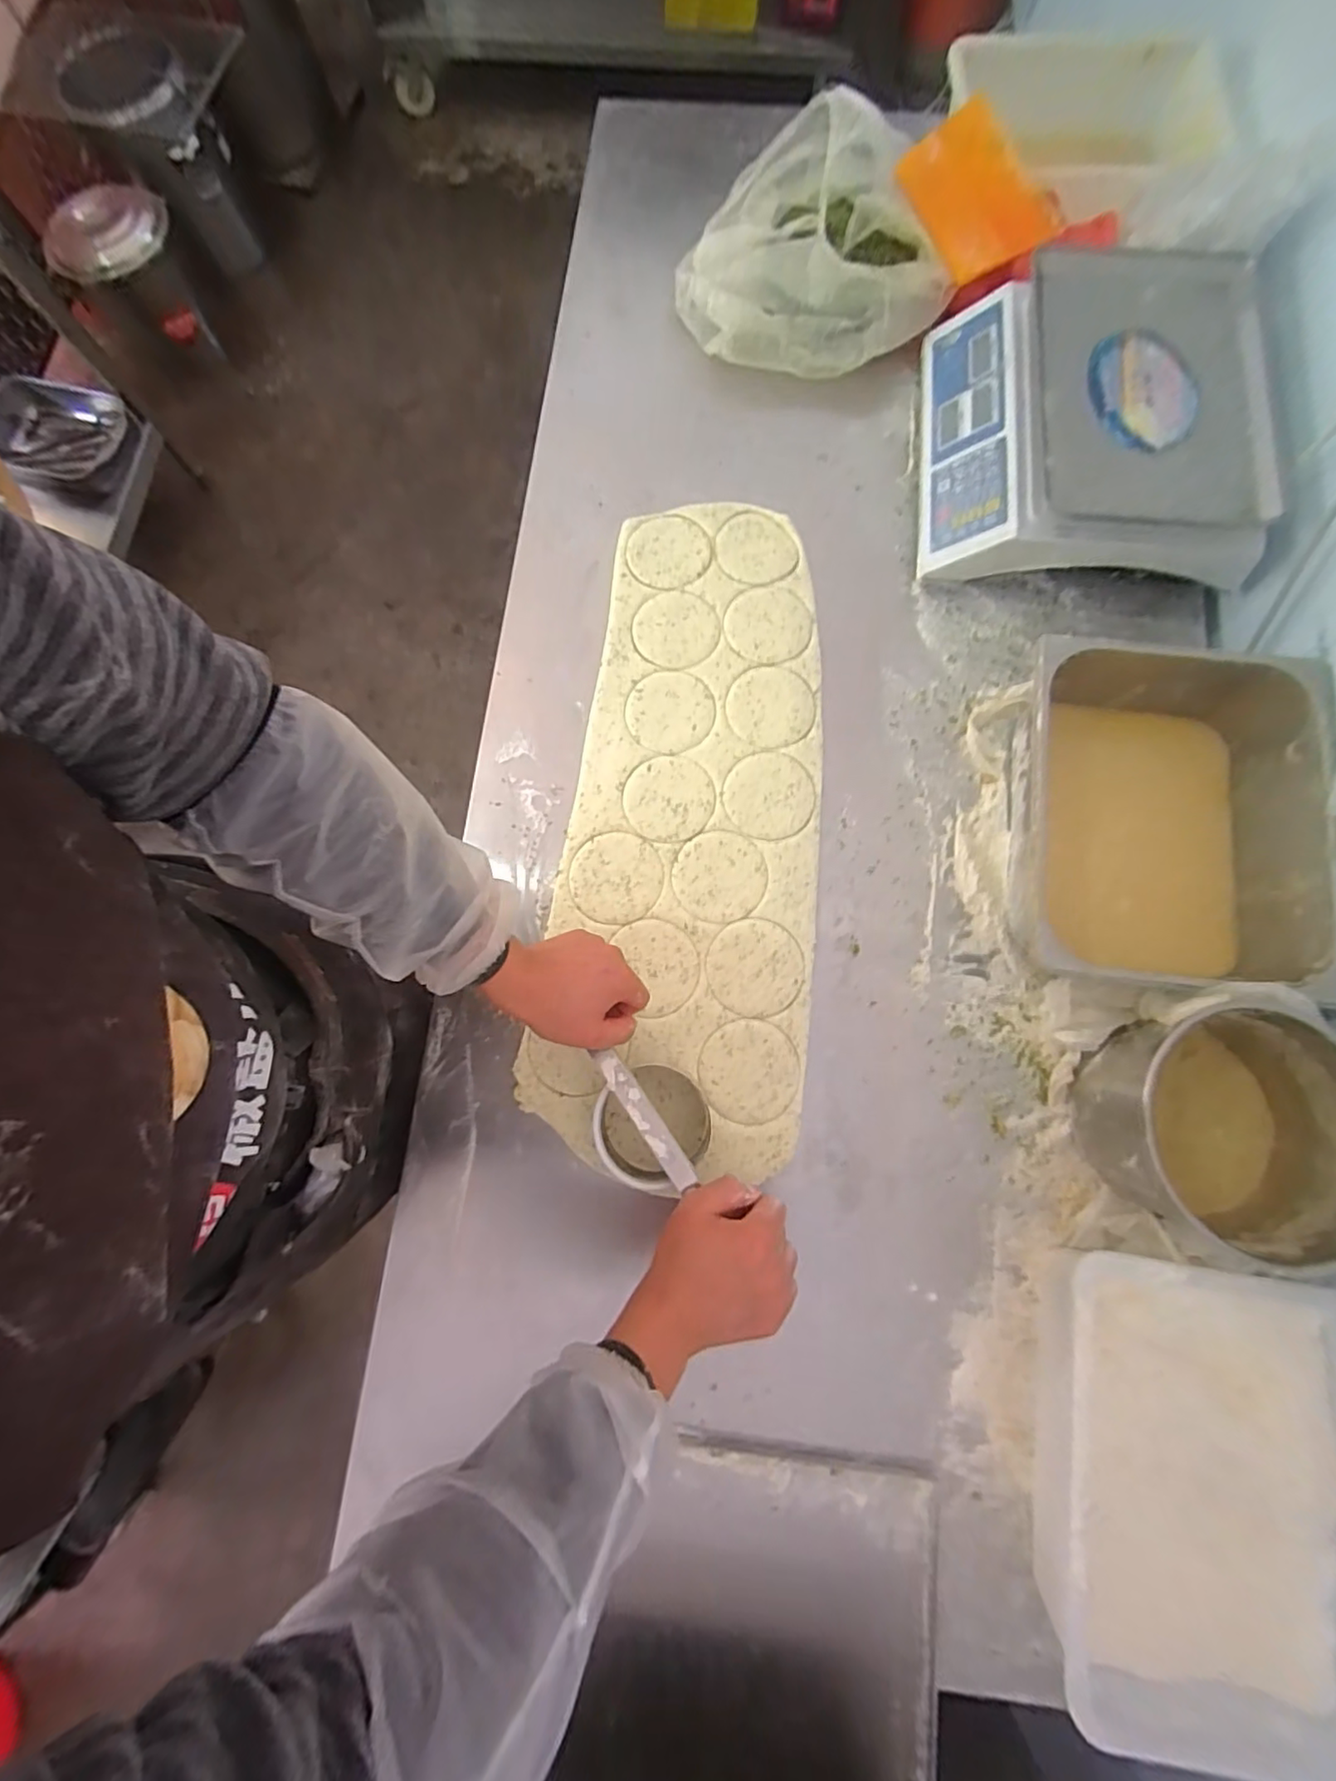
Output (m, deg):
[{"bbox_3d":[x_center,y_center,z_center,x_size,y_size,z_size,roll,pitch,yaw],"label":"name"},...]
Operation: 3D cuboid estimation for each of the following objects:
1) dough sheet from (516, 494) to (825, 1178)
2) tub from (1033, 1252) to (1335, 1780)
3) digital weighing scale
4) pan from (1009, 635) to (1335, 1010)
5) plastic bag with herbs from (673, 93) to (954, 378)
[{"bbox_3d":[0.033,-0.088,0.645,0.265,0.017,0.701,9,78,1],"label":"dough sheet"},{"bbox_3d":[0.417,0.460,0.490,0.253,0.096,0.311,13,78,2],"label":"tub"},{"bbox_3d":[0.463,-0.496,0.663,0.330,0.143,0.345,4,79,2],"label":"digital weighing scale"},{"bbox_3d":[0.464,-0.063,0.592,0.255,0.109,0.314,8,78,1],"label":"pan"},{"bbox_3d":[0.162,-0.770,0.750,0.281,0.122,0.287,-22,79,-5],"label":"plastic bag with herbs"}]

